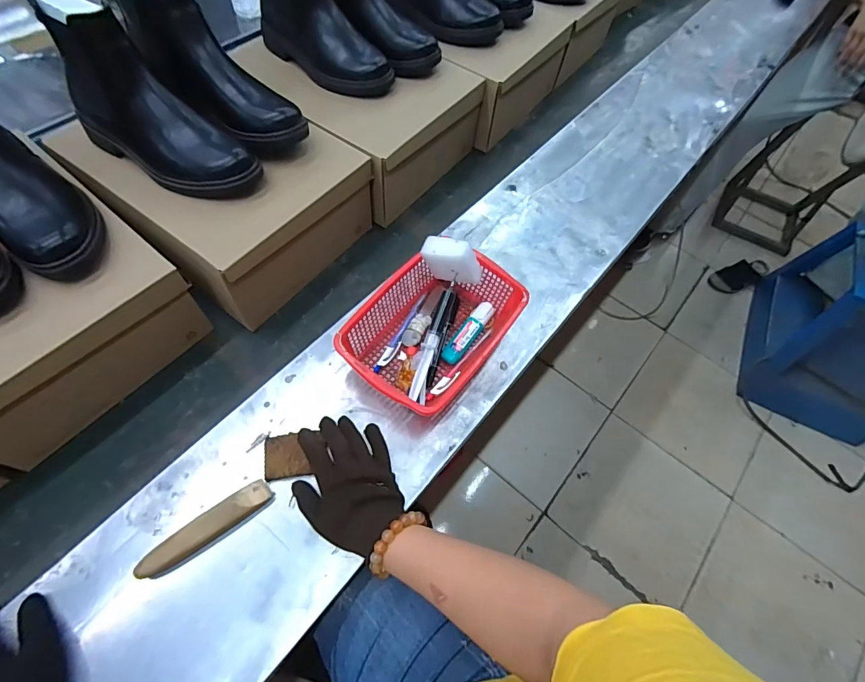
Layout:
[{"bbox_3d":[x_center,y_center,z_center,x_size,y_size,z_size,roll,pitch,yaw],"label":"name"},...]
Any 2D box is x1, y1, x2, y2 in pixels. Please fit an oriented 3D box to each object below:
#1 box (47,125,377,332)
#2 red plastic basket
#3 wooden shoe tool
[{"bbox_3d":[-0.292,-0.213,0.622,0.330,0.148,0.270,36,63,10],"label":"box"},{"bbox_3d":[-0.001,-0.014,0.556,0.155,0.075,0.222,39,63,12],"label":"red plastic basket"},{"bbox_3d":[-0.231,0.191,0.448,0.133,0.016,0.026,-33,72,-23],"label":"wooden shoe tool"}]

